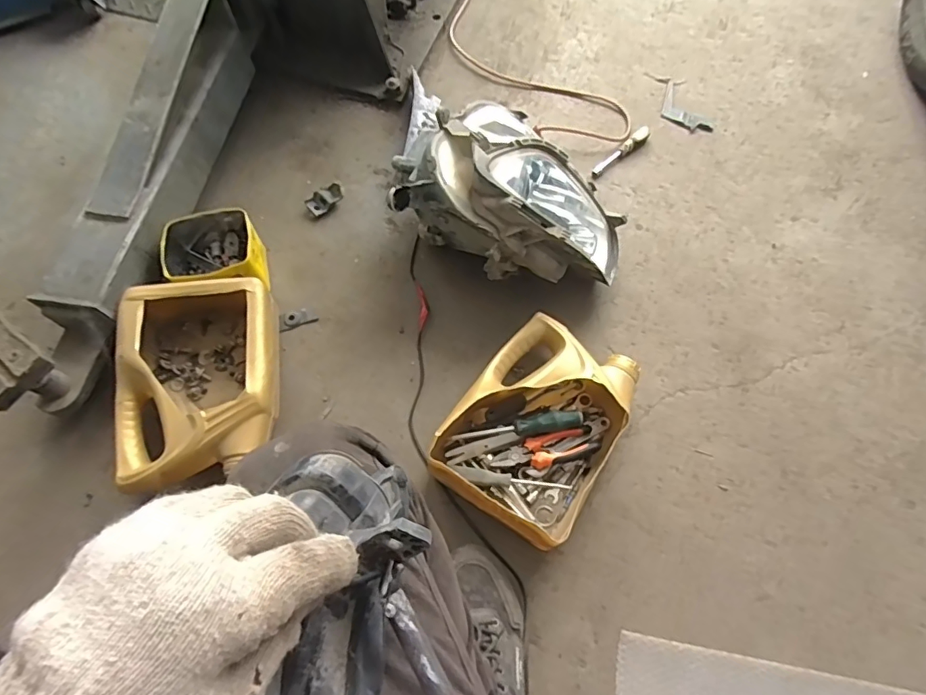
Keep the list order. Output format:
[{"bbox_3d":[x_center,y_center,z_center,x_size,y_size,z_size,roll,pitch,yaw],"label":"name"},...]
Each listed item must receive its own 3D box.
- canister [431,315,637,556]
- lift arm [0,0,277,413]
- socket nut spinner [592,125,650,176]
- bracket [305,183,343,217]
[{"bbox_3d":[0.108,0.107,0.729,0.205,0.089,0.286,30,68,13],"label":"canister"},{"bbox_3d":[-0.490,-0.316,0.830,0.122,0.155,0.881,9,66,6],"label":"lift arm"},{"bbox_3d":[0.312,-0.384,1.007,0.026,0.021,0.174,42,71,17],"label":"socket nut spinner"},{"bbox_3d":[-0.250,-0.267,0.935,0.038,0.024,0.068,40,71,16],"label":"bracket"}]

